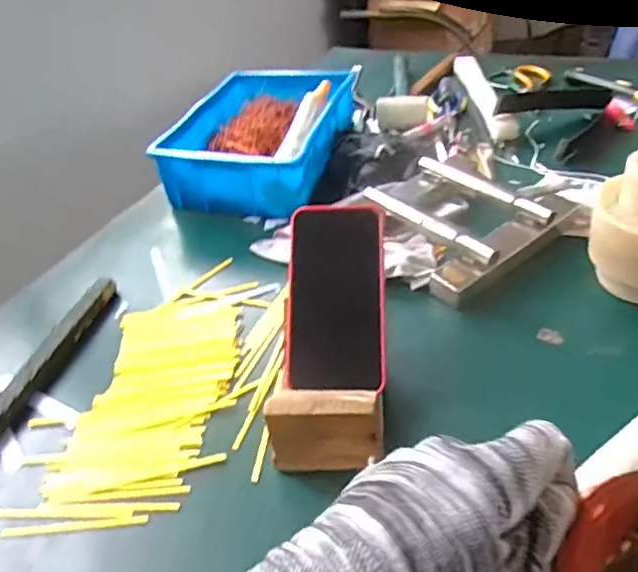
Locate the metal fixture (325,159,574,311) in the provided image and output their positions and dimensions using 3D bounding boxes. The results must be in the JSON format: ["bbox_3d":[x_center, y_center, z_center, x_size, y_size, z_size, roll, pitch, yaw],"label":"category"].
[{"bbox_3d":[0.155,-0.081,0.674,0.200,0.043,0.203,-28,42,-24],"label":"metal fixture"}]

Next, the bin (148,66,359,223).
[{"bbox_3d":[-0.076,-0.208,0.852,0.208,0.099,0.305,4,40,15],"label":"bin"}]

